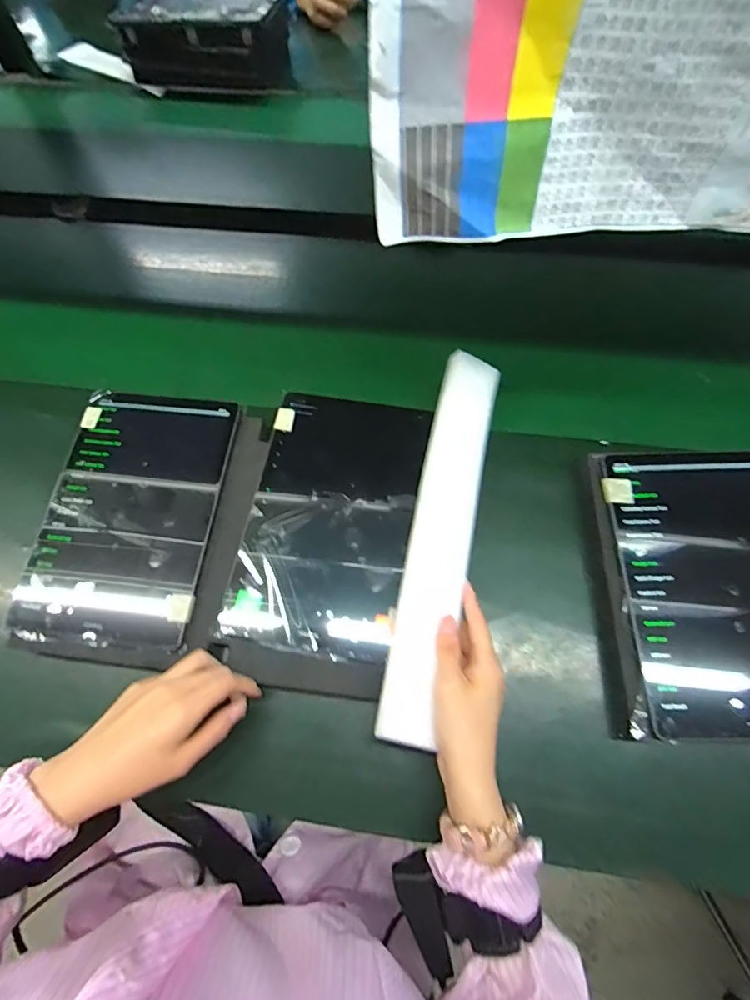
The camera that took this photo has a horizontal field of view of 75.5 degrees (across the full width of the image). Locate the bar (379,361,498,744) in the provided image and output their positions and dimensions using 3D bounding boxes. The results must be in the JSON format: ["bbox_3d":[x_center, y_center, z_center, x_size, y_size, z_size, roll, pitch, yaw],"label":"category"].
[{"bbox_3d":[0.065,0.021,0.455,0.055,0.028,0.378,12,65,7],"label":"bar"}]

